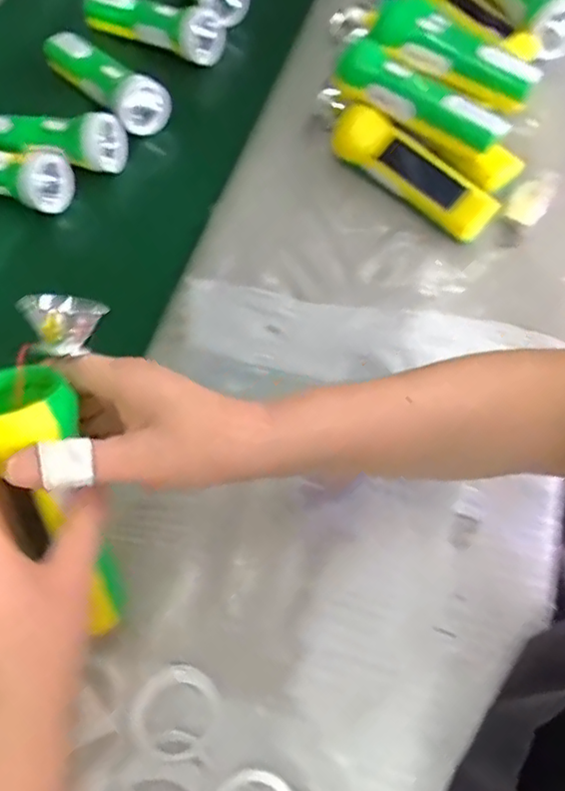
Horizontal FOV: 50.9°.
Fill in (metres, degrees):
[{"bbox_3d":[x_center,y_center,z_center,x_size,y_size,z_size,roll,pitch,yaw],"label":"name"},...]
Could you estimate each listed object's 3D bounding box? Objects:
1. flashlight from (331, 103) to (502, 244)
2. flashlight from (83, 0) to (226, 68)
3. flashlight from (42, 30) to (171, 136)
[{"bbox_3d":[0.116,-0.205,0.544,0.045,0.047,0.172,-41,68,-16],"label":"flashlight"},{"bbox_3d":[-0.151,-0.425,0.673,0.162,0.048,0.061,28,68,16],"label":"flashlight"},{"bbox_3d":[-0.188,-0.332,0.645,0.062,0.060,0.157,-39,68,-15],"label":"flashlight"}]

